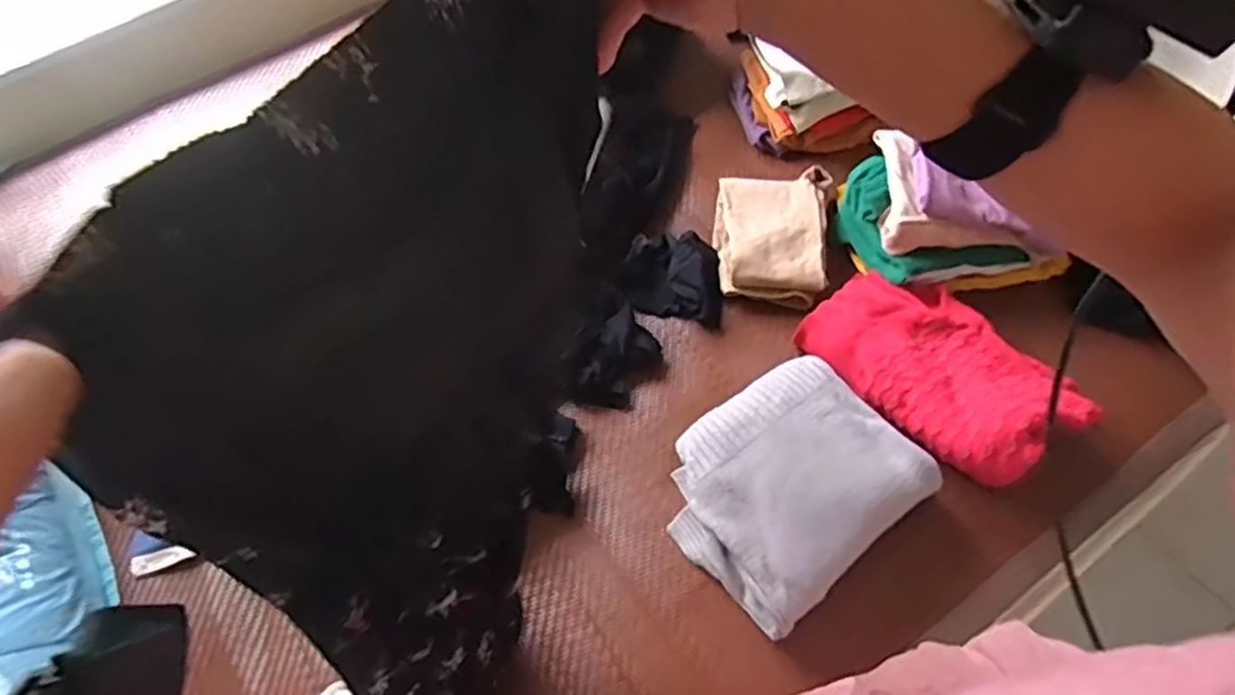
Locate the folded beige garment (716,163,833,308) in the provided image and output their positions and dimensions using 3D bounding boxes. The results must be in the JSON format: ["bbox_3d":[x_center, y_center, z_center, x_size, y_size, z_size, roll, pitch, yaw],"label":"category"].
[{"bbox_3d":[0.220,-0.167,1.035,0.152,0.057,0.225,6,61,8],"label":"folded beige garment"}]

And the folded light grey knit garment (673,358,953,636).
[{"bbox_3d":[0.197,0.156,0.839,0.268,0.095,0.232,-37,64,-16],"label":"folded light grey knit garment"}]

